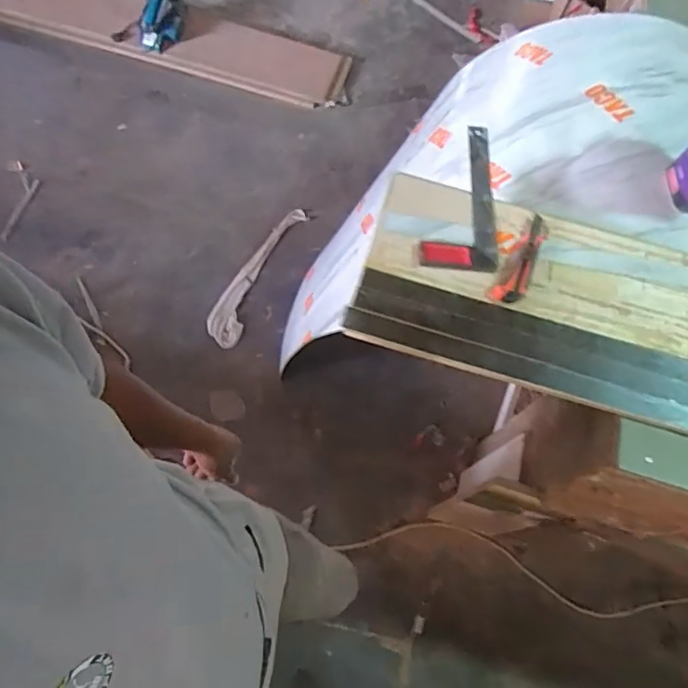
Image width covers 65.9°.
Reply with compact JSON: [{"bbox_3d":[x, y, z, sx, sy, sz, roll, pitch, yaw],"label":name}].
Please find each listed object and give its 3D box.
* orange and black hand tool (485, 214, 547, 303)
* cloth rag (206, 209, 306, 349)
[{"bbox_3d":[0.280,-0.131,0.827,0.047,0.017,0.179,31,65,8],"label":"orange and black hand tool"},{"bbox_3d":[-0.296,-0.245,1.786,0.119,0.018,0.567,21,65,7],"label":"cloth rag"}]

